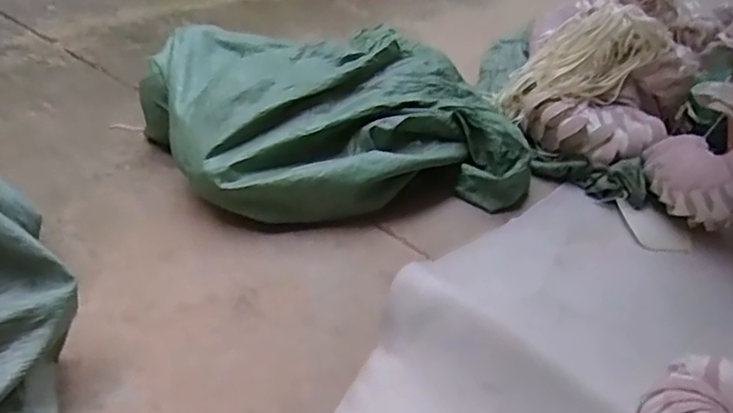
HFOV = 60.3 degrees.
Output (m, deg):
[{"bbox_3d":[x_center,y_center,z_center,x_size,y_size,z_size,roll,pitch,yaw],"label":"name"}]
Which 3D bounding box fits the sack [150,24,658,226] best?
[{"bbox_3d":[0.061,-0.211,1.450,1.068,0.243,0.537,-4,40,-19],"label":"sack"}]

